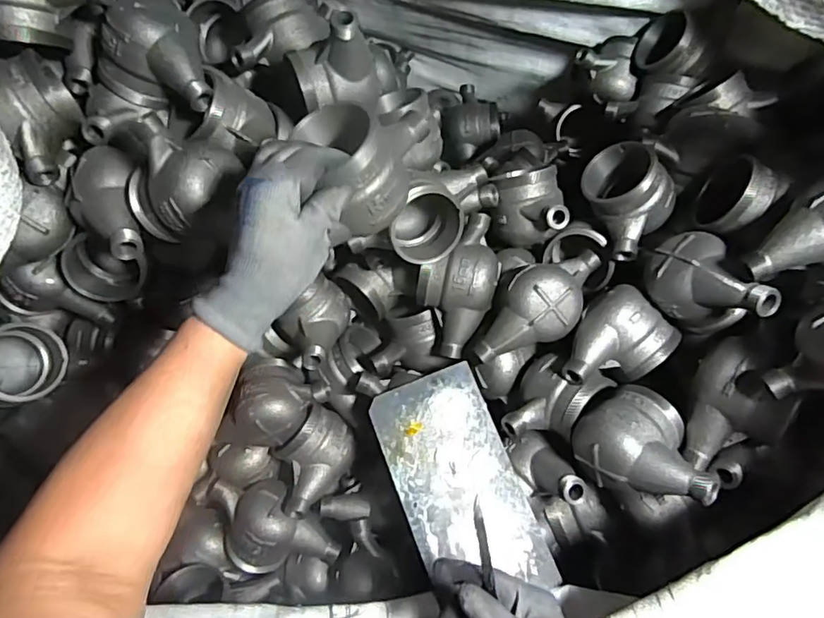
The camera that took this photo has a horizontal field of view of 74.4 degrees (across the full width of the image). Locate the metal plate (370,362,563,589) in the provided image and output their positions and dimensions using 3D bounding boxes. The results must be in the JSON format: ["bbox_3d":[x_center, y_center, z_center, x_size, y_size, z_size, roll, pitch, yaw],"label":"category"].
[{"bbox_3d":[0.048,0.181,0.570,0.121,0.006,0.227,-22,73,-4],"label":"metal plate"}]

